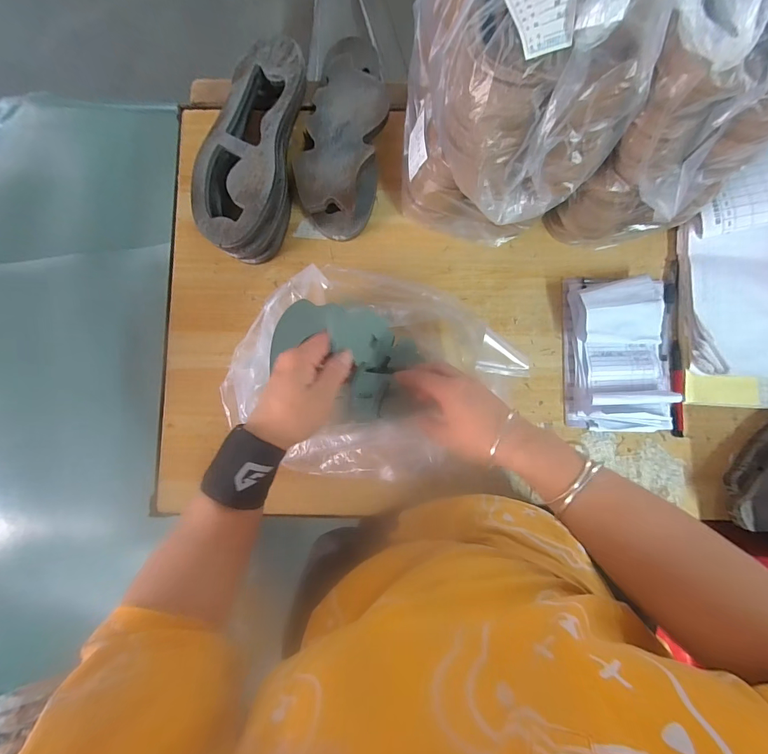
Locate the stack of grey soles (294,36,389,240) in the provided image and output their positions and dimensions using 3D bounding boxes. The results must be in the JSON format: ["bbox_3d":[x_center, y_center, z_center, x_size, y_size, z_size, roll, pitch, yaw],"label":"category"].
[{"bbox_3d":[-0.059,-0.342,0.530,0.120,0.046,0.281,11,85,1],"label":"stack of grey soles"}]

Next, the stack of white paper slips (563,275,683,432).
[{"bbox_3d":[0.329,-0.035,0.507,0.144,0.042,0.215,0,85,0],"label":"stack of white paper slips"}]

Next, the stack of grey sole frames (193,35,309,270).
[{"bbox_3d":[-0.181,-0.306,0.514,0.114,0.067,0.286,11,85,1],"label":"stack of grey sole frames"}]

